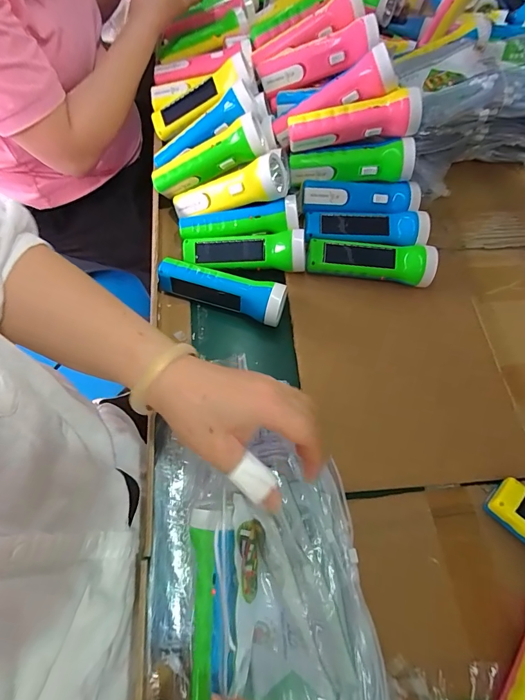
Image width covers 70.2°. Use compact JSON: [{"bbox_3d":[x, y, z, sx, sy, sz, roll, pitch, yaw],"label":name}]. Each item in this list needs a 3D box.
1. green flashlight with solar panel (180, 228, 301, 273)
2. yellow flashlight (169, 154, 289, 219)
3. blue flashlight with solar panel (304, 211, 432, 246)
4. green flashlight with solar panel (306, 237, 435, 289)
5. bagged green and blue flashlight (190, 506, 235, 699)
[{"bbox_3d":[-0.026,-0.129,0.496,0.162,0.042,0.045,2,64,-2],"label":"green flashlight with solar panel"},{"bbox_3d":[-0.049,-0.215,0.510,0.166,0.051,0.049,-9,63,19],"label":"yellow flashlight"},{"bbox_3d":[0.143,-0.157,0.515,0.169,0.046,0.046,2,64,-2],"label":"blue flashlight with solar panel"},{"bbox_3d":[0.145,-0.117,0.499,0.169,0.042,0.042,9,64,1],"label":"green flashlight with solar panel"},{"bbox_3d":[-0.040,0.202,0.282,0.036,0.033,0.150,1,72,-1],"label":"bagged green and blue flashlight"}]

